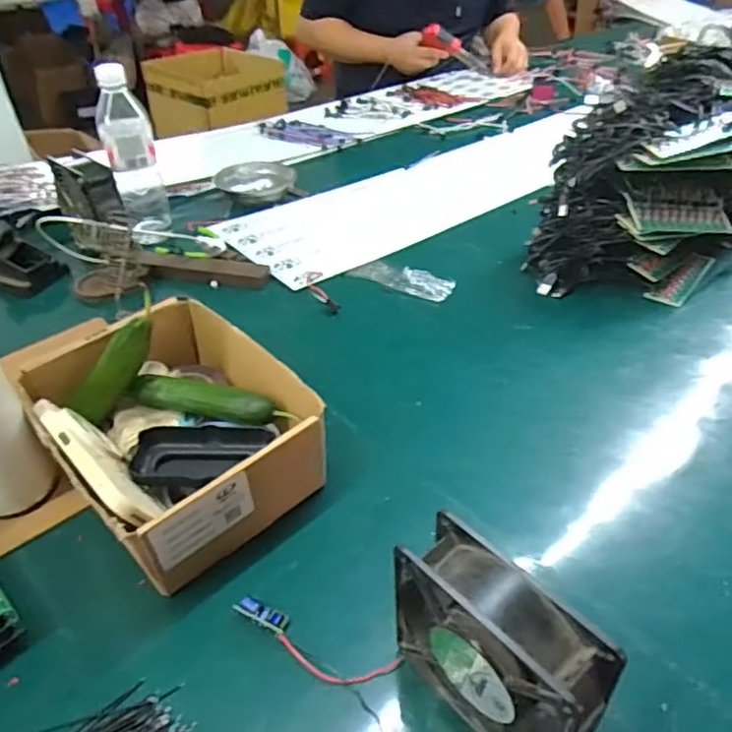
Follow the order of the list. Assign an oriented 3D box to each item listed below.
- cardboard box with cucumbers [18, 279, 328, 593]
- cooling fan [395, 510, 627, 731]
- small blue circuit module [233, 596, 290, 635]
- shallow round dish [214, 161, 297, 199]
[{"bbox_3d":[-0.159,0.050,0.516,0.173,0.094,0.221,-31,48,-29],"label":"cardboard box with cucumbers"},{"bbox_3d":[0.072,0.163,0.352,0.045,0.119,0.118,-31,48,-29],"label":"cooling fan"},{"bbox_3d":[-0.072,0.173,0.433,0.038,0.007,0.014,24,46,8],"label":"small blue circuit module"},{"bbox_3d":[-0.175,-0.291,0.984,0.092,0.034,0.111,28,49,31],"label":"shallow round dish"}]

